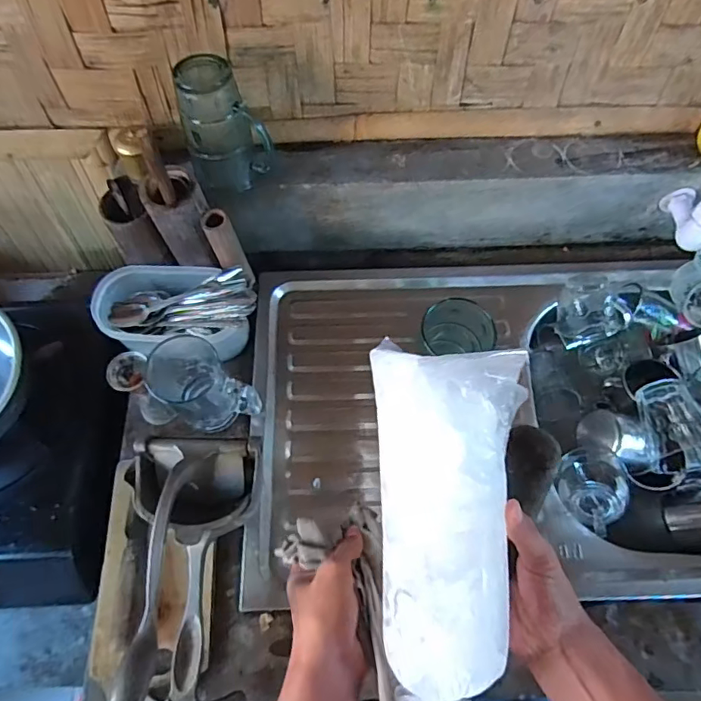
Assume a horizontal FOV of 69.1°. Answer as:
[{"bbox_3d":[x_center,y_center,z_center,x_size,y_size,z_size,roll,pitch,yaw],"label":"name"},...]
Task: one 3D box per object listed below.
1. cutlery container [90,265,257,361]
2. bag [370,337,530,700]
[{"bbox_3d":[-0.200,-0.051,0.613,0.179,0.082,0.108,4,67,2],"label":"cutlery container"},{"bbox_3d":[0.069,0.123,0.375,0.098,0.074,0.255,1,80,1],"label":"bag"}]

